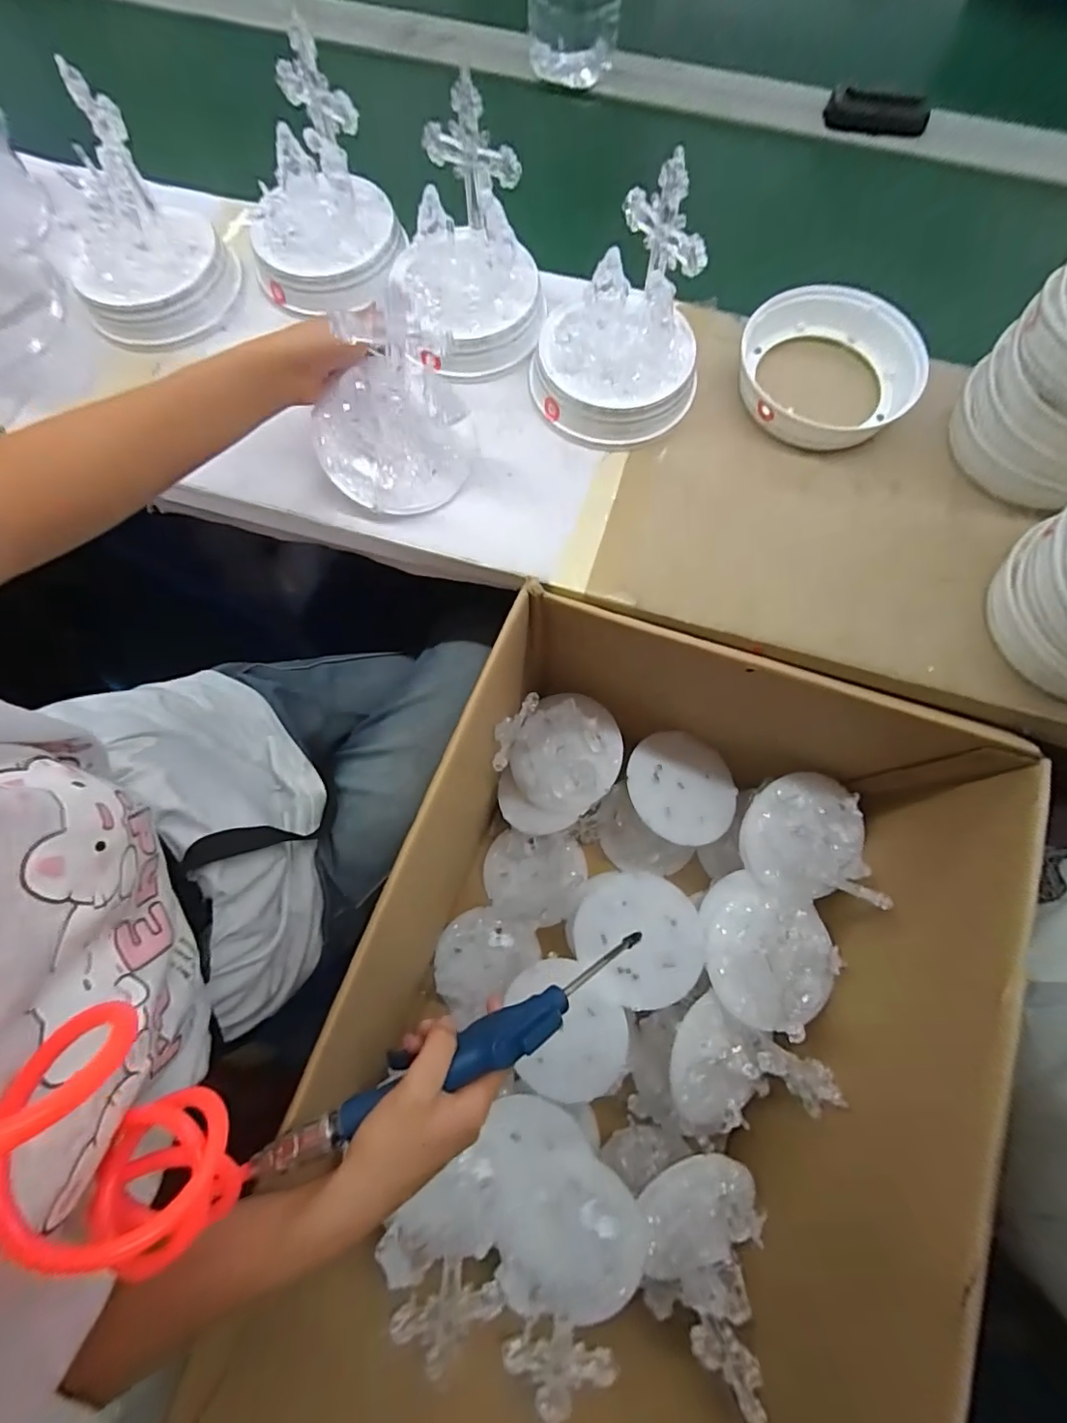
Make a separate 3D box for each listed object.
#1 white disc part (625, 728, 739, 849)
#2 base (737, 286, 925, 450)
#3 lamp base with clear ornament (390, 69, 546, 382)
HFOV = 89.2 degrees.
[{"bbox_3d":[0.170,0.085,0.612,0.124,0.010,0.125,6,66,-14],"label":"white disc part"},{"bbox_3d":[0.265,-0.312,0.493,0.155,0.044,0.150,25,75,7],"label":"base"},{"bbox_3d":[-0.061,-0.397,0.466,0.133,0.136,0.133,-6,73,-1],"label":"lamp base with clear ornament"}]

